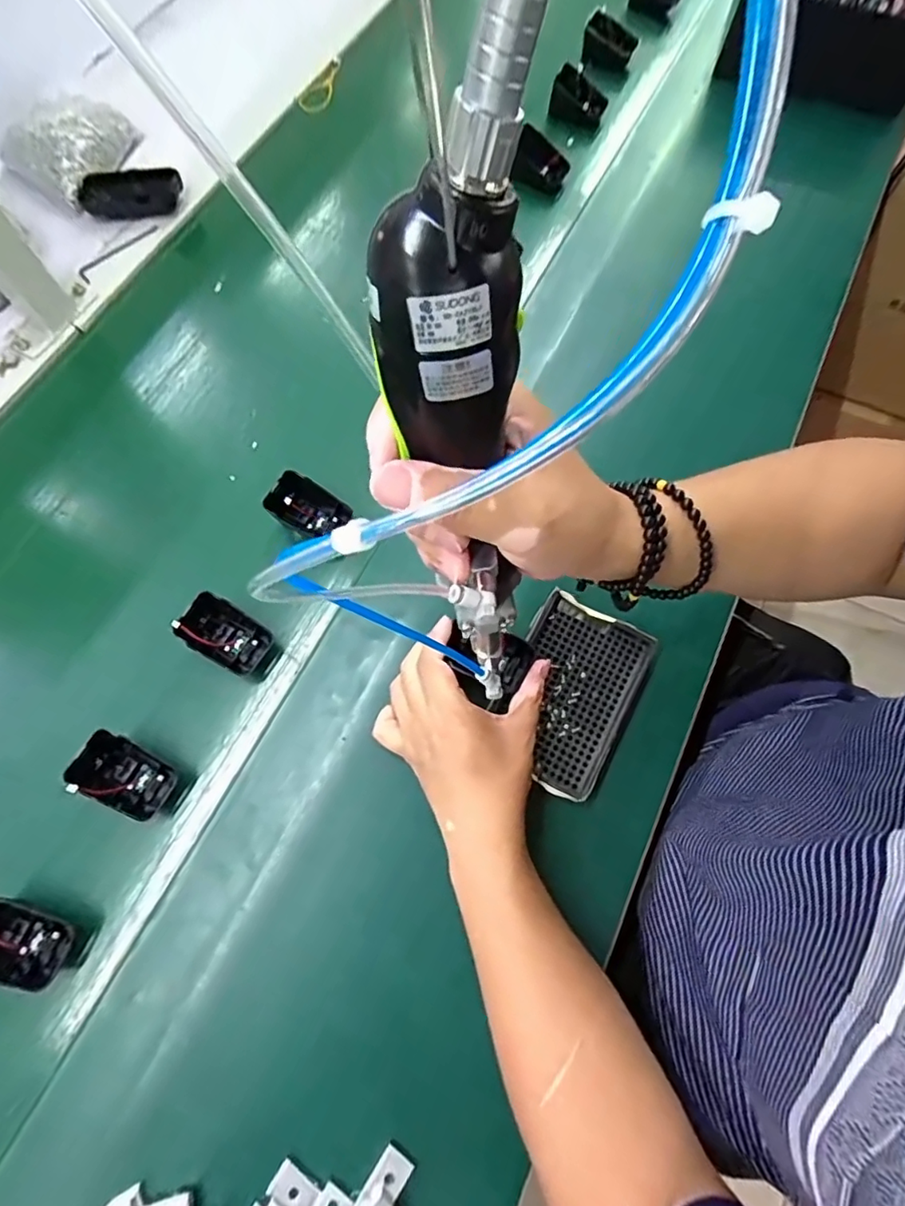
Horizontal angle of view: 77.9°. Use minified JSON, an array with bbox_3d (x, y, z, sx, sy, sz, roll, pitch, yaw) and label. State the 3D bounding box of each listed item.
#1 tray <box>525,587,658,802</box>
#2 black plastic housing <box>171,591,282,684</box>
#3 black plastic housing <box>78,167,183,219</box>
[{"bbox_3d":[0.092,0.069,0.438,0.092,0.012,0.145,26,71,9],"label":"tray"},{"bbox_3d":[-0.181,0.027,0.454,0.066,0.038,0.045,27,72,10],"label":"black plastic housing"},{"bbox_3d":[-0.368,-0.465,0.633,0.114,0.022,0.049,3,69,1],"label":"black plastic housing"}]

